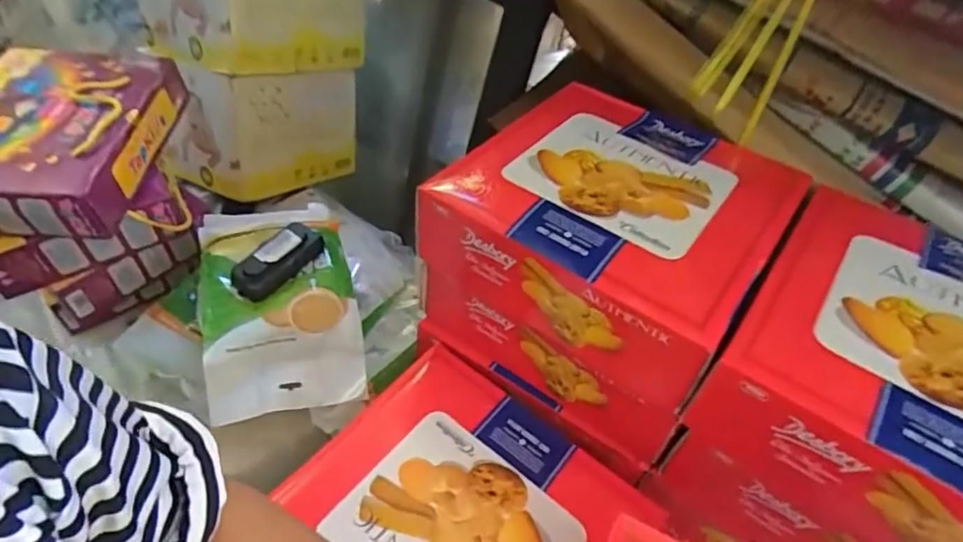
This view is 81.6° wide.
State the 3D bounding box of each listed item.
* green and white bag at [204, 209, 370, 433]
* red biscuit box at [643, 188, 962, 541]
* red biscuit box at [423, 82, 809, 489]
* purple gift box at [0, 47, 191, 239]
[{"bbox_3d":[-0.233,0.023,0.640,0.165,0.081,0.268,-10,50,-15],"label":"green and white bag"},{"bbox_3d":[0.333,0.106,0.464,0.275,0.185,0.283,27,51,17],"label":"red biscuit box"},{"bbox_3d":[0.120,-0.020,0.565,0.272,0.184,0.279,30,52,20],"label":"red biscuit box"},{"bbox_3d":[-0.468,-0.152,0.615,0.203,0.069,0.264,0,48,-6],"label":"purple gift box"}]

